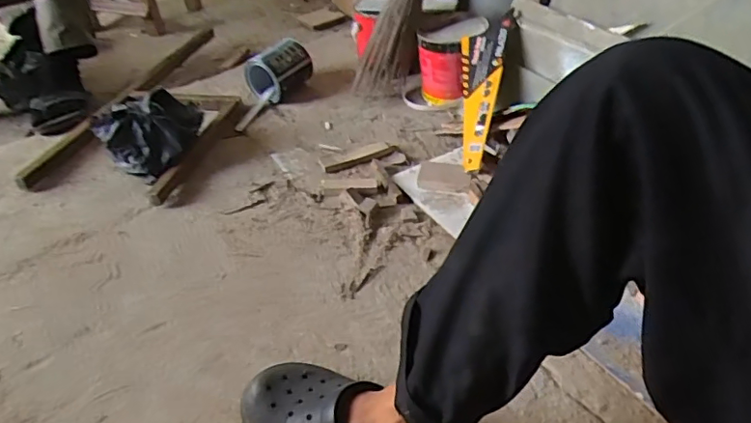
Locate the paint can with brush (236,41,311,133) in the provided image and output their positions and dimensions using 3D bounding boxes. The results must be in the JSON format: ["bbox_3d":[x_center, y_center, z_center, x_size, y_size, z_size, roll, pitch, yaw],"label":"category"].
[{"bbox_3d":[-0.257,-0.307,1.299,0.238,0.115,0.126,-31,48,-27],"label":"paint can with brush"}]

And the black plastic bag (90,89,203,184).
[{"bbox_3d":[-0.432,-0.147,1.112,0.113,0.136,0.184,29,50,33],"label":"black plastic bag"}]

